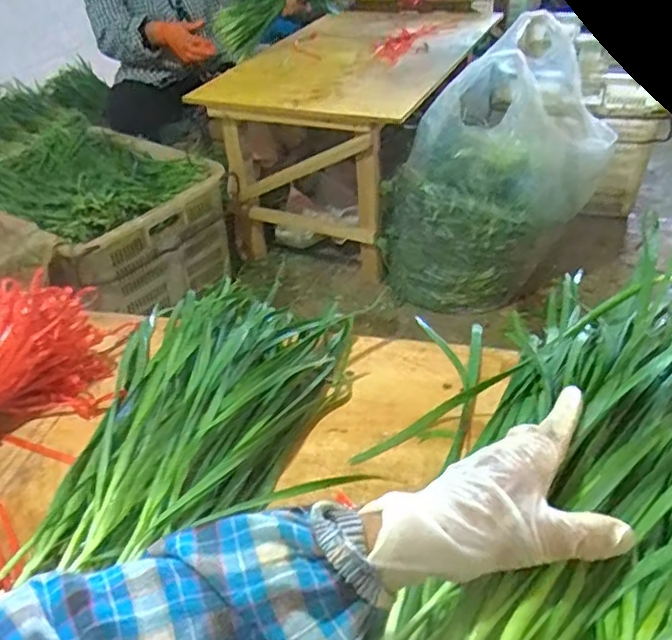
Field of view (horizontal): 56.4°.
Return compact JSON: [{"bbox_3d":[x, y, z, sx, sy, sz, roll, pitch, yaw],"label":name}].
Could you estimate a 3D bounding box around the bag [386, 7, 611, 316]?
[{"bbox_3d":[0.390,-0.386,1.613,0.516,0.555,0.493,2,39,10],"label":"bag"}]

